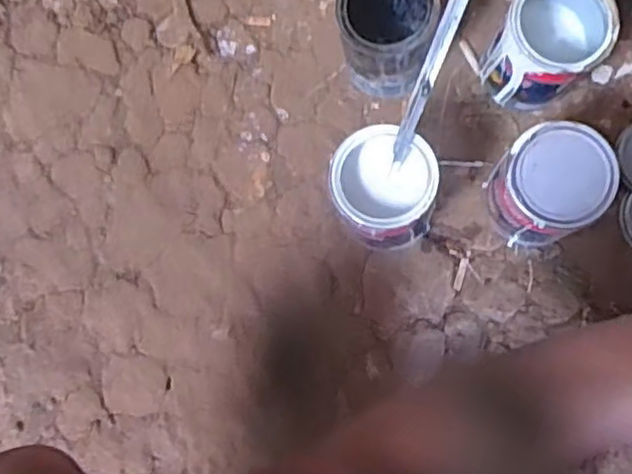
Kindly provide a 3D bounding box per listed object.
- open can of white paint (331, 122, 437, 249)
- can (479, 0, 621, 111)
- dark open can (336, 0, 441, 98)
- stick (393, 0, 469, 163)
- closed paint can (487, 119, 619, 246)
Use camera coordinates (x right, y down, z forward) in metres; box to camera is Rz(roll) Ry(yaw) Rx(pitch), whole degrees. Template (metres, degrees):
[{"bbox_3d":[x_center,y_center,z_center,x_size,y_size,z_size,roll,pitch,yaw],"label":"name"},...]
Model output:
[{"bbox_3d":[0.077,-0.048,0.736,0.108,0.140,0.127,5,83,8],"label":"open can of white paint"},{"bbox_3d":[0.256,-0.206,0.733,0.109,0.136,0.111,-1,83,7],"label":"can"},{"bbox_3d":[0.078,-0.234,0.754,0.095,0.134,0.110,17,85,9],"label":"dark open can"},{"bbox_3d":[0.106,-0.154,0.610,0.018,0.015,0.216,26,135,9],"label":"stick"},{"bbox_3d":[0.243,-0.053,0.710,0.111,0.142,0.101,-1,86,8],"label":"closed paint can"}]

